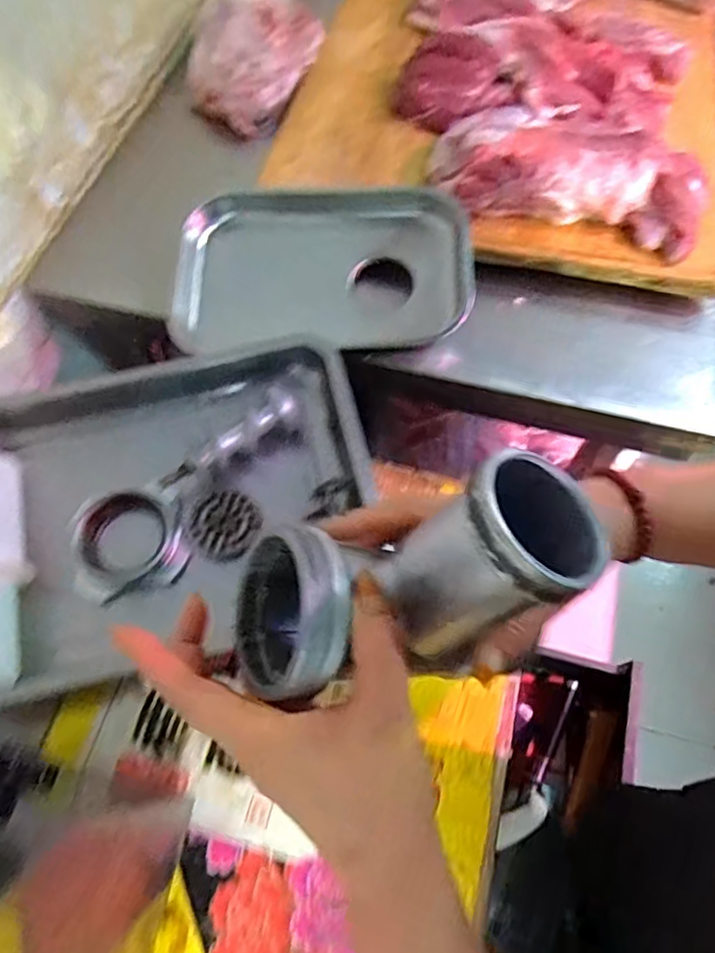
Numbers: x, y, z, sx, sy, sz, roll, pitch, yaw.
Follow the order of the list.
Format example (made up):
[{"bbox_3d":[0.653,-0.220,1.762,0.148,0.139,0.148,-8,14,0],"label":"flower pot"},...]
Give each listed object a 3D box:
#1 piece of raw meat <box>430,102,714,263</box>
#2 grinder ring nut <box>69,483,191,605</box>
[{"bbox_3d":[0.236,-0.340,0.676,0.303,0.062,0.150,16,66,9],"label":"piece of raw meat"},{"bbox_3d":[-0.214,0.058,0.564,0.099,0.033,0.096,-18,65,-7],"label":"grinder ring nut"}]

